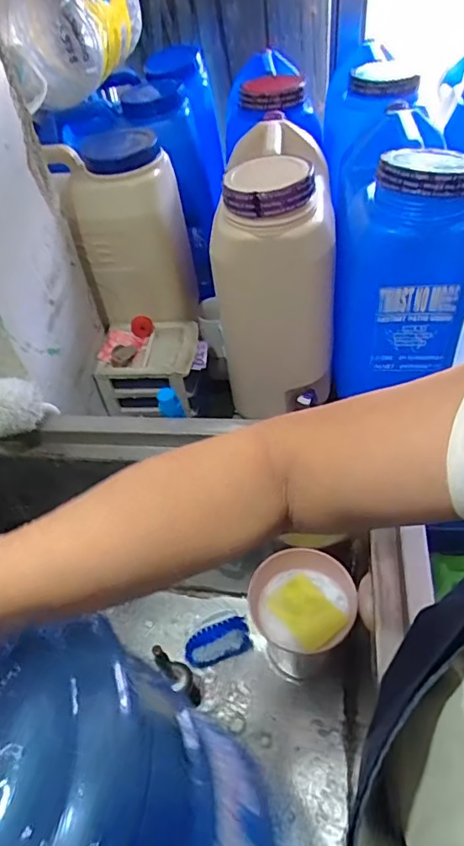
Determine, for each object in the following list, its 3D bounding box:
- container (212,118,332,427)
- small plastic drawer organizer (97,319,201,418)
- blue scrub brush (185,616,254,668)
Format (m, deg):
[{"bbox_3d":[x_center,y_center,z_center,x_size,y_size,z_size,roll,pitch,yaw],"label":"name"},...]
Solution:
[{"bbox_3d":[0.078,-0.249,0.860,0.170,0.368,0.286,1,48,8],"label":"container"},{"bbox_3d":[-0.138,-0.100,0.949,0.159,0.094,0.144,2,49,9],"label":"small plastic drawer organizer"},{"bbox_3d":[-0.022,0.351,0.849,0.106,0.059,0.042,-17,49,-8],"label":"blue scrub brush"}]

